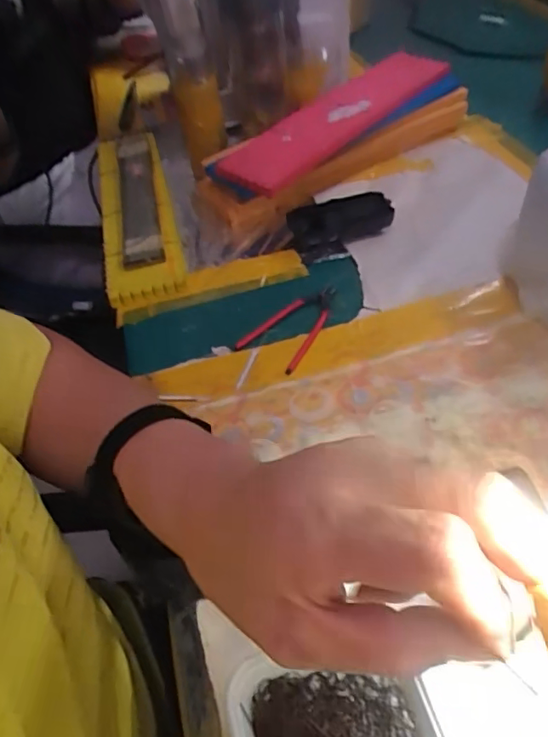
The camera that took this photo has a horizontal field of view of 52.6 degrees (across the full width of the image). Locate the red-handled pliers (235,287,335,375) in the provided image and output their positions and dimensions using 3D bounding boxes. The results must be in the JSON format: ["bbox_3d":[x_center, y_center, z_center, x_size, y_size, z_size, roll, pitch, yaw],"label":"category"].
[{"bbox_3d":[0.017,-0.045,0.522,0.063,0.009,0.115,20,50,24],"label":"red-handled pliers"}]

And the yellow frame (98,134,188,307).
[{"bbox_3d":[-0.174,-0.203,0.700,0.082,0.034,0.373,-13,45,-7],"label":"yellow frame"}]

